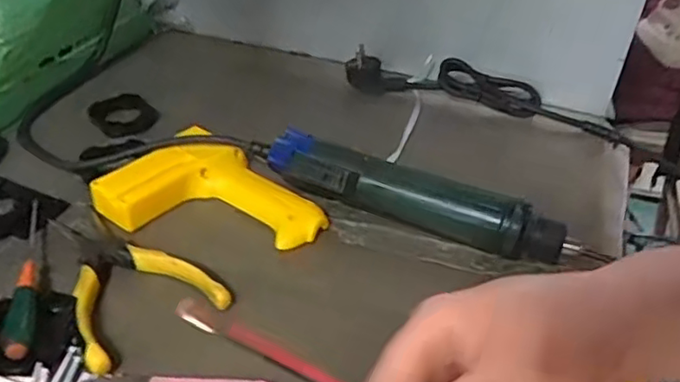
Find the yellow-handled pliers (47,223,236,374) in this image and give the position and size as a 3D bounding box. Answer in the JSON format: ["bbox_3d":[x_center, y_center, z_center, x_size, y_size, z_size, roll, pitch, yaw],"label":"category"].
[{"bbox_3d":[-0.145,0.050,0.415,0.087,0.014,0.141,-24,45,-30],"label":"yellow-handled pliers"}]

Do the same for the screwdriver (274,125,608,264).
[{"bbox_3d":[0.059,0.010,0.459,0.237,0.042,0.034,18,40,19],"label":"screwdriver"}]

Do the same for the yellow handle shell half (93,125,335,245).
[{"bbox_3d":[-0.092,0.007,0.465,0.147,0.029,0.107,26,43,26],"label":"yellow handle shell half"}]

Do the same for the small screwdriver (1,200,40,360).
[{"bbox_3d":[-0.201,0.051,0.406,0.014,0.018,0.145,-9,40,-15],"label":"small screwdriver"}]

